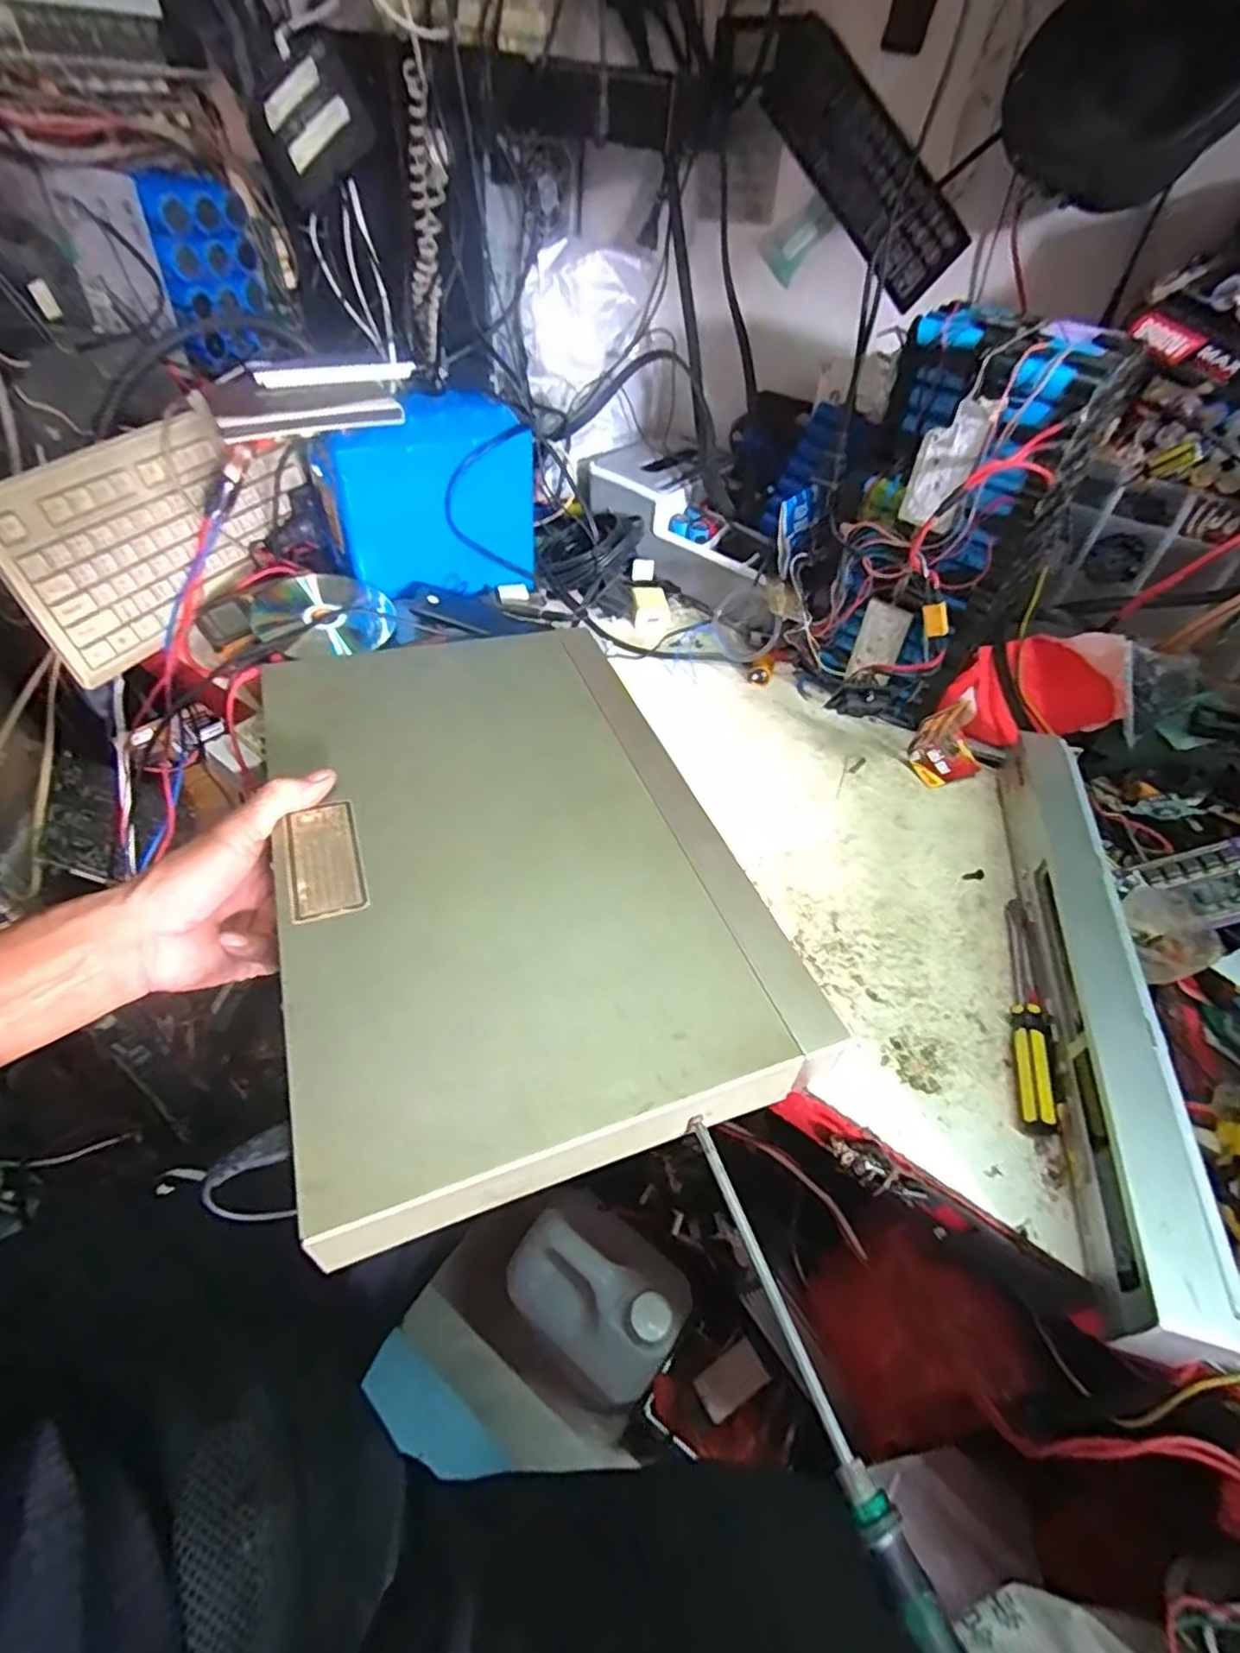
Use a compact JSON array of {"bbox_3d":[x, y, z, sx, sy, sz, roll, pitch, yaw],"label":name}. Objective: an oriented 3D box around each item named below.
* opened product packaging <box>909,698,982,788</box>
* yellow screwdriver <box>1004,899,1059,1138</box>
[{"bbox_3d":[0.282,-0.069,0.583,0.054,0.050,0.045,-16,50,-20],"label":"opened product packaging"},{"bbox_3d":[0.257,0.110,0.431,0.019,0.018,0.166,16,47,9],"label":"yellow screwdriver"}]

